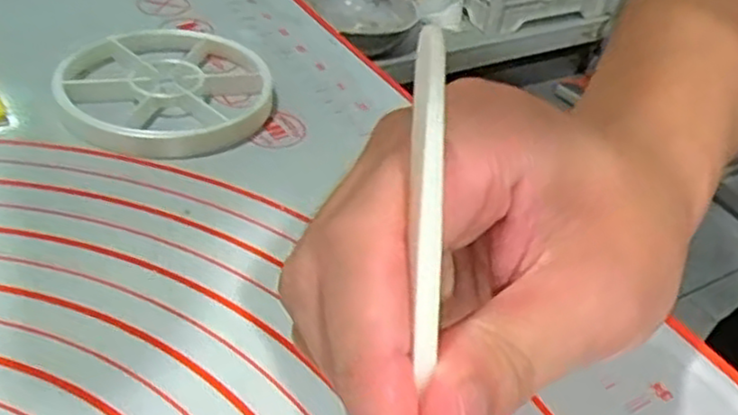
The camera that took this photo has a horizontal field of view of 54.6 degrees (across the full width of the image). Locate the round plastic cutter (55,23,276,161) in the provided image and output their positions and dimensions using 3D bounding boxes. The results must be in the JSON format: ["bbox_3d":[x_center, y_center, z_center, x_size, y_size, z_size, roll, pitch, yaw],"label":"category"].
[{"bbox_3d":[-0.088,-0.052,0.313,0.088,0.013,0.092,4,40,-3],"label":"round plastic cutter"}]

